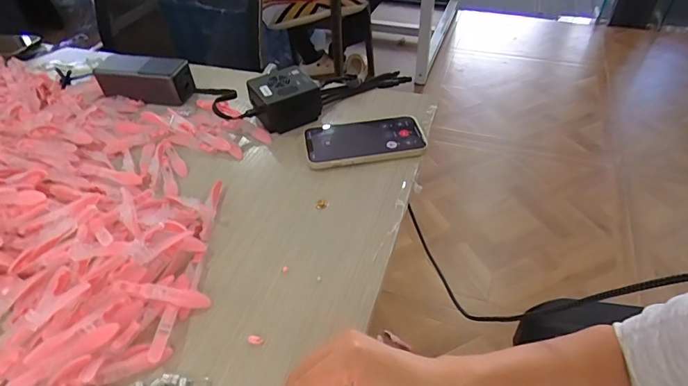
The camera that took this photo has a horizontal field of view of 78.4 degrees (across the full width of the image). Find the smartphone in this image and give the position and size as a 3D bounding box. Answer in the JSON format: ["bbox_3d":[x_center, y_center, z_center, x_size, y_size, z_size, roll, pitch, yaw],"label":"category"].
[{"bbox_3d":[0.024,-0.067,0.518,0.145,0.010,0.074,-9,52,-5],"label":"smartphone"}]

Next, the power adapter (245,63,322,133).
[{"bbox_3d":[-0.081,-0.120,0.557,0.083,0.058,0.071,-34,55,-28],"label":"power adapter"}]

